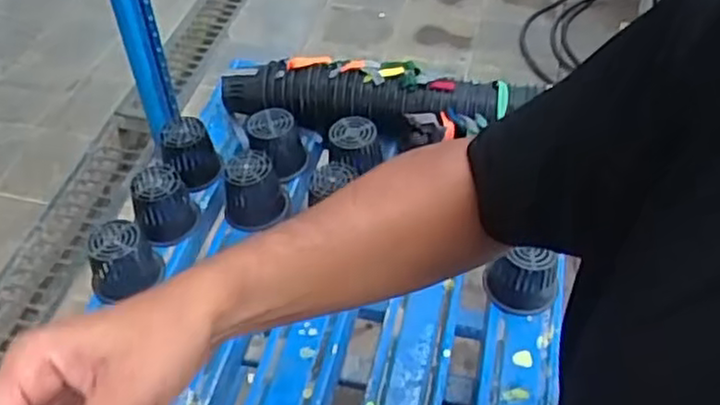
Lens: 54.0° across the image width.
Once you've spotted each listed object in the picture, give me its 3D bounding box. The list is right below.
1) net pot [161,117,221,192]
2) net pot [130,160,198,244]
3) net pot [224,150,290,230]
[{"bbox_3d":[-0.201,-0.060,0.854,0.060,0.064,0.062,0,47,1],"label":"net pot"},{"bbox_3d":[-0.223,0.001,0.810,0.068,0.067,0.062,0,47,1],"label":"net pot"},{"bbox_3d":[-0.122,-0.018,0.824,0.069,0.073,0.059,-6,47,-4],"label":"net pot"}]

